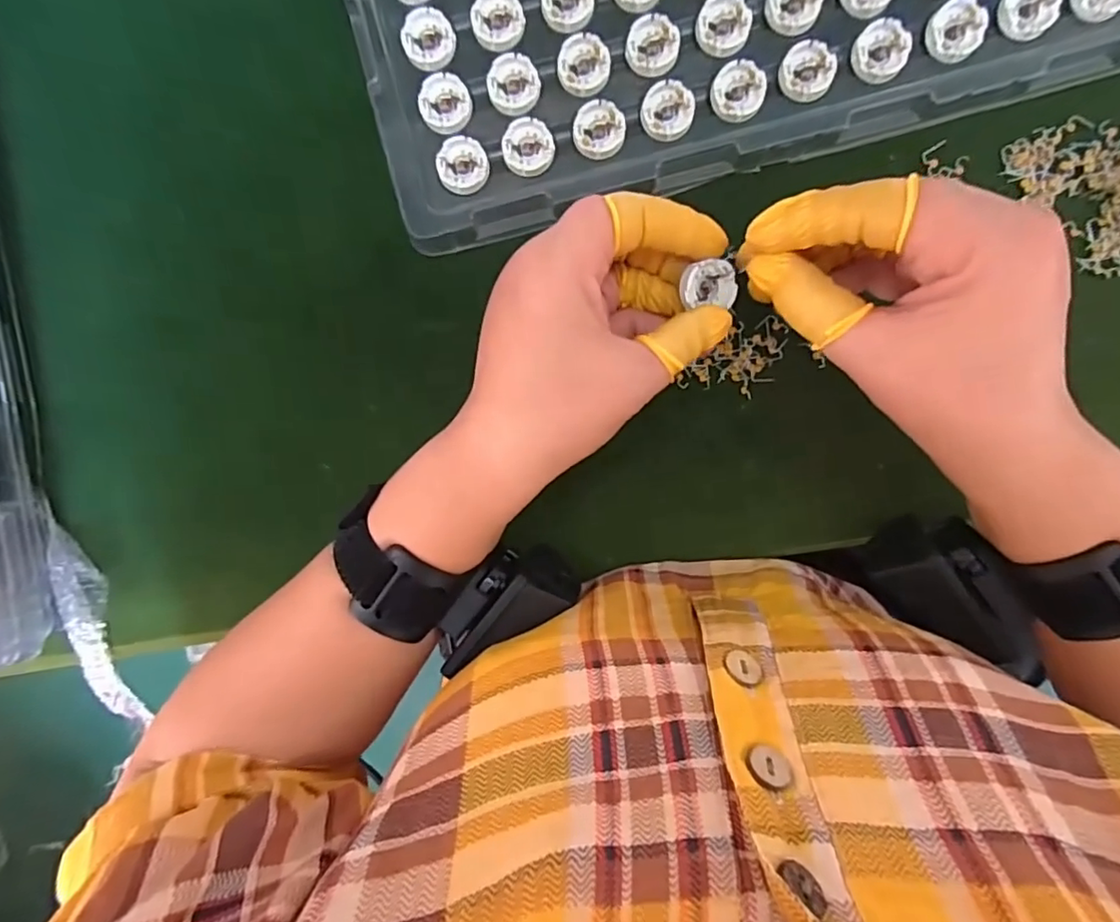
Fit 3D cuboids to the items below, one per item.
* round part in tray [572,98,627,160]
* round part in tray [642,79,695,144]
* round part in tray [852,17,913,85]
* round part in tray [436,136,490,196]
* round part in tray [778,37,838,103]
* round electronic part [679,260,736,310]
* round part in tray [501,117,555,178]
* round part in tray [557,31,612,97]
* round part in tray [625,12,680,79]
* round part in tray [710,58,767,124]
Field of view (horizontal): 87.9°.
[{"bbox_3d":[0.018,-0.148,0.259,0.023,0.004,0.024,0,94,3],"label":"round part in tray"},{"bbox_3d":[0.048,-0.155,0.258,0.023,0.004,0.024,0,94,3],"label":"round part in tray"},{"bbox_3d":[0.139,-0.178,0.251,0.024,0.004,0.025,0,94,3],"label":"round part in tray"},{"bbox_3d":[-0.044,-0.133,0.263,0.023,0.004,0.024,0,94,3],"label":"round part in tray"},{"bbox_3d":[0.108,-0.170,0.254,0.023,0.004,0.024,0,94,3],"label":"round part in tray"},{"bbox_3d":[0.060,-0.071,0.232,0.021,0.009,0.017,-4,97,2],"label":"round electronic part"},{"bbox_3d":[-0.014,-0.141,0.261,0.023,0.004,0.024,0,97,2],"label":"round part in tray"},{"bbox_3d":[0.011,-0.174,0.256,0.023,0.004,0.024,0,94,3],"label":"round part in tray"},{"bbox_3d":[0.041,-0.183,0.255,0.023,0.004,0.024,0,94,3],"label":"round part in tray"},{"bbox_3d":[0.079,-0.163,0.256,0.023,0.005,0.023,0,94,3],"label":"round part in tray"}]

